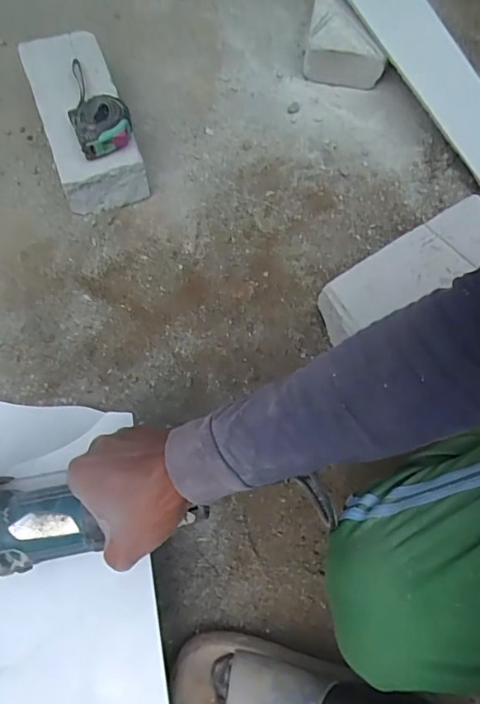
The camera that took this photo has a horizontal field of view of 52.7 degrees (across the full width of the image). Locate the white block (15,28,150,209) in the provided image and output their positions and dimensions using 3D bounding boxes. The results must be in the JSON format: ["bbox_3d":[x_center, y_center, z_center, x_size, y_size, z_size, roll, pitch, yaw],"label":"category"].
[{"bbox_3d":[-0.221,-0.329,0.687,0.107,0.089,0.252,-19,73,-10],"label":"white block"}]

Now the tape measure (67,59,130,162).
[{"bbox_3d":[-0.197,-0.335,0.638,0.070,0.039,0.176,-22,74,-11],"label":"tape measure"}]

